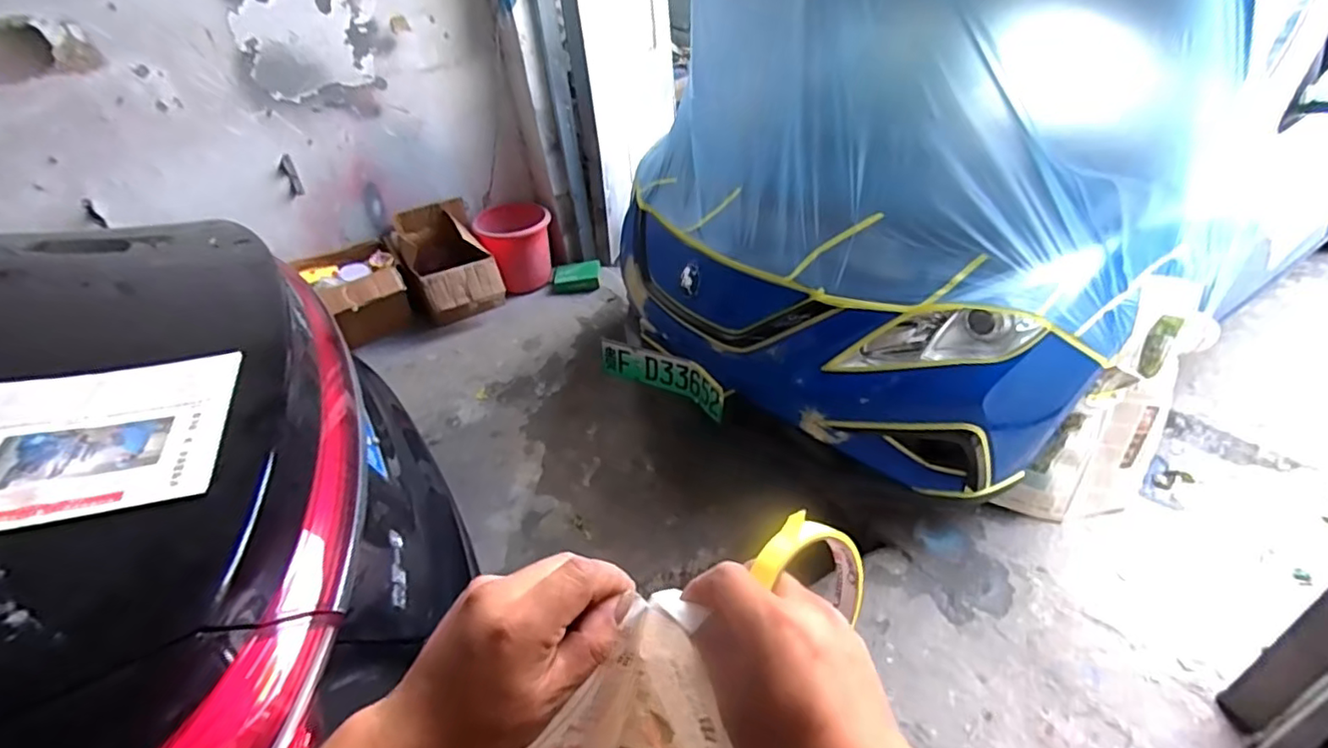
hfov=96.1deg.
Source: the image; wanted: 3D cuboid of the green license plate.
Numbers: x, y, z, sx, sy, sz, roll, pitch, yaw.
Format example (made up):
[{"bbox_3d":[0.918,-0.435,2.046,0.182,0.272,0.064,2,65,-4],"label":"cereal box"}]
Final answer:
[{"bbox_3d":[-0.003,0.003,1.846,0.467,0.114,0.085,21,45,33],"label":"green license plate"}]

